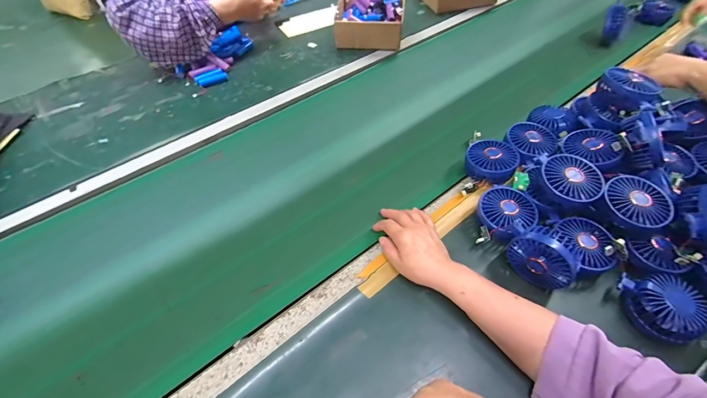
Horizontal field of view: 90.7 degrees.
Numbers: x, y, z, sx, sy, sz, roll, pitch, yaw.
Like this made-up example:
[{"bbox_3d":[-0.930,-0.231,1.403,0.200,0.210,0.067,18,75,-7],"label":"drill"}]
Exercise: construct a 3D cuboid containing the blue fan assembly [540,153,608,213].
[{"bbox_3d":[0.333,-0.020,0.540,0.088,0.051,0.087,-1,51,1],"label":"blue fan assembly"}]

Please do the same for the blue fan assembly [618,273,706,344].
[{"bbox_3d":[0.422,0.145,0.479,0.082,0.050,0.098,-15,52,-11],"label":"blue fan assembly"}]

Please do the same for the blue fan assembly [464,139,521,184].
[{"bbox_3d":[0.246,-0.065,0.624,0.084,0.045,0.083,-1,51,1],"label":"blue fan assembly"}]

